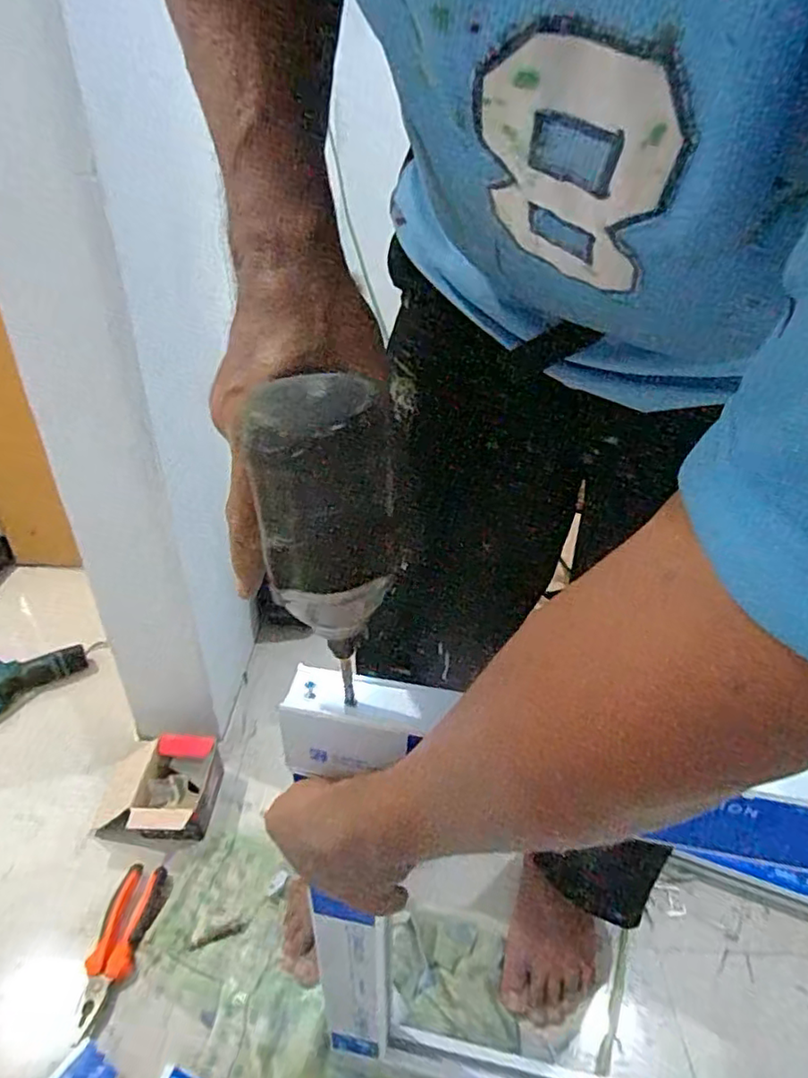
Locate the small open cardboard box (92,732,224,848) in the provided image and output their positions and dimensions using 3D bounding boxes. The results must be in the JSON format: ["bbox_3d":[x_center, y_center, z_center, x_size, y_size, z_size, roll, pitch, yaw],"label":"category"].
[{"bbox_3d":[-0.373,0.375,0.910,0.166,0.073,0.151,2,35,1],"label":"small open cardboard box"}]

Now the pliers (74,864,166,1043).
[{"bbox_3d":[-0.356,0.499,0.753,0.056,0.013,0.186,1,35,0],"label":"pliers"}]

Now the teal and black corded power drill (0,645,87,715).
[{"bbox_3d":[-0.694,0.223,1.104,0.186,0.061,0.155,-26,43,-34],"label":"teal and black corded power drill"}]

